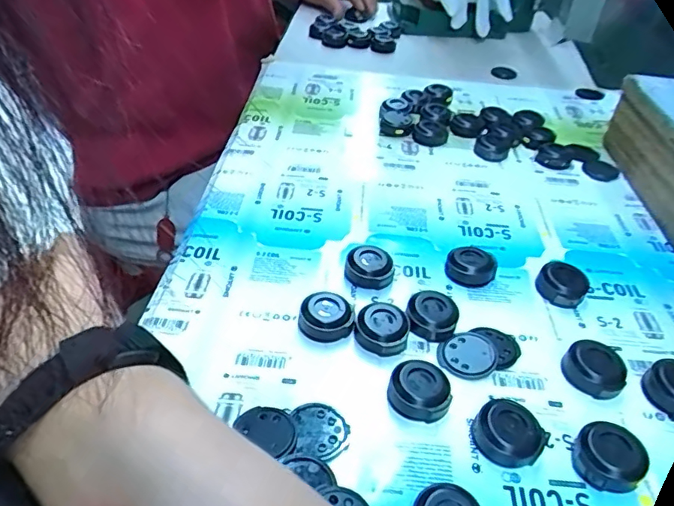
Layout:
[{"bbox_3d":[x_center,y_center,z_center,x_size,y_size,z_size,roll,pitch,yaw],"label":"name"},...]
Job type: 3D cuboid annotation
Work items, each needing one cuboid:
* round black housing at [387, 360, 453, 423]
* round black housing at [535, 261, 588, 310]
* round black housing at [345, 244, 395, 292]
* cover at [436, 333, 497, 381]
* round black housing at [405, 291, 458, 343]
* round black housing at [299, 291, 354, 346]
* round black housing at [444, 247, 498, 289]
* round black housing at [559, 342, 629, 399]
[{"bbox_3d":[0.041,0.068,0.259,0.029,0.014,0.026,11,40,8],"label":"round black housing"},{"bbox_3d":[0.141,0.021,0.329,0.030,0.014,0.029,2,40,-2],"label":"round black housing"},{"bbox_3d":[0.021,0.009,0.331,0.029,0.014,0.028,2,40,-2],"label":"round black housing"},{"bbox_3d":[0.071,0.056,0.284,0.031,0.004,0.026,-5,41,-11],"label":"cover"},{"bbox_3d":[0.054,0.036,0.302,0.029,0.013,0.030,2,40,-2],"label":"round black housing"},{"bbox_3d":[-0.007,0.036,0.296,0.028,0.013,0.025,-10,42,-16],"label":"round black housing"},{"bbox_3d":[0.085,0.010,0.338,0.028,0.016,0.028,2,40,-2],"label":"round black housing"},{"bbox_3d":[0.137,0.062,0.280,0.030,0.011,0.030,2,40,-2],"label":"round black housing"}]

